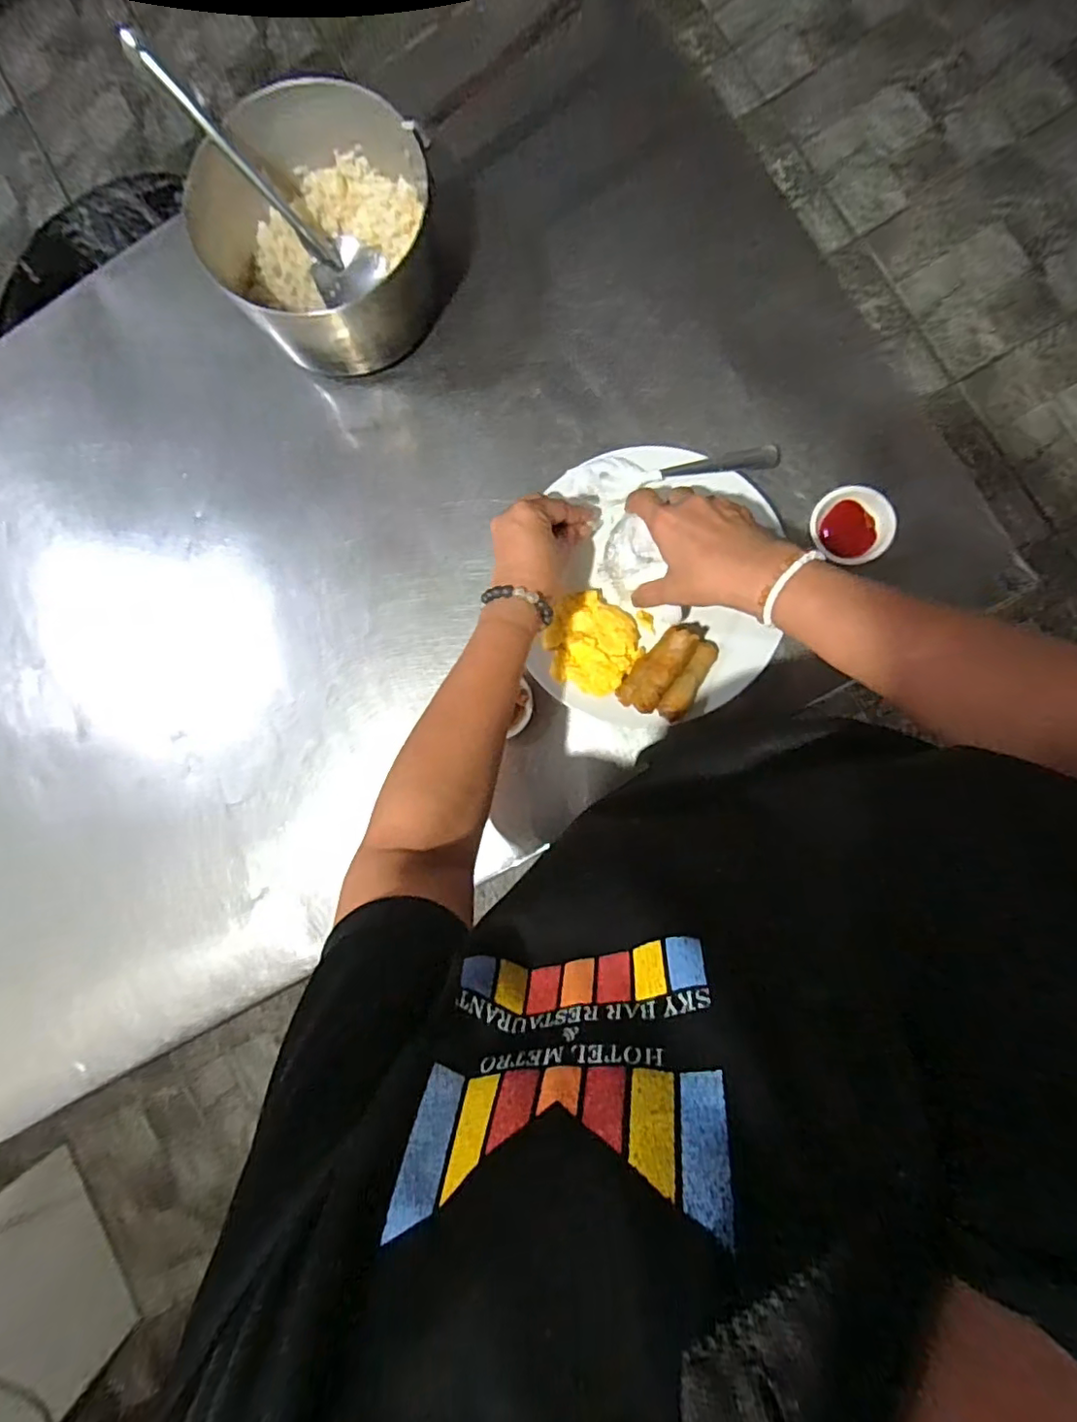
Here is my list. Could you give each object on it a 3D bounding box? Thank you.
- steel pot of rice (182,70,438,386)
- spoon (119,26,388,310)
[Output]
[{"bbox_3d":[-0.203,-0.448,0.565,0.203,0.115,0.191,0,88,6],"label":"steel pot of rice"},{"bbox_3d":[-0.250,-0.480,0.528,0.067,0.230,0.031,-54,40,2],"label":"spoon"}]

